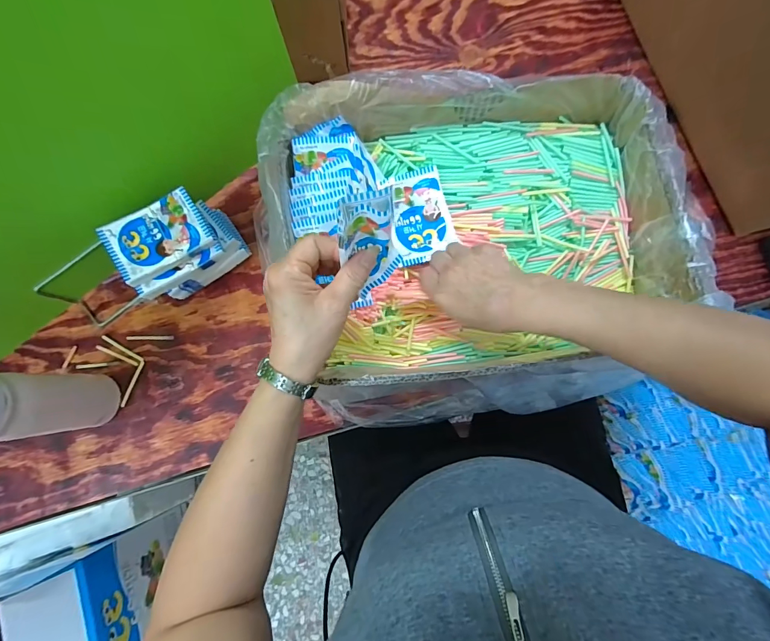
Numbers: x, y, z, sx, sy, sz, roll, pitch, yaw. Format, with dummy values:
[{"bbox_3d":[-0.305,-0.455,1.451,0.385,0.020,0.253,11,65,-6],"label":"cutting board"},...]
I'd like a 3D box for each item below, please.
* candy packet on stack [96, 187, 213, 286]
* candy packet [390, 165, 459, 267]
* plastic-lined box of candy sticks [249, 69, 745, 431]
[{"bbox_3d":[-0.256,-0.096,0.428,0.102,0.022,0.069,-29,81,-3],"label":"candy packet on stack"},{"bbox_3d":[0.037,-0.122,0.435,0.068,0.012,0.110,-15,80,-1],"label":"candy packet"},{"bbox_3d":[0.100,-0.071,0.446,0.404,0.178,0.349,-8,80,0],"label":"plastic-lined box of candy sticks"}]

